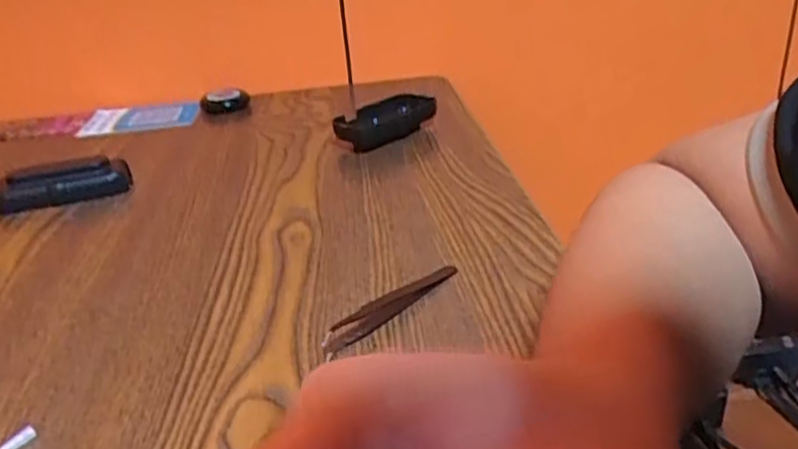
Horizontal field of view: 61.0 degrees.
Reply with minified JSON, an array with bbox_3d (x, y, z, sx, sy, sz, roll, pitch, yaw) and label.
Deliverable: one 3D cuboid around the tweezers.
[{"bbox_3d":[-0.004,0.044,0.394,0.016,0.016,0.110,16,33,36],"label":"tweezers"}]

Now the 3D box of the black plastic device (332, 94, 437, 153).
[{"bbox_3d":[-0.013,-0.102,0.677,0.103,0.031,0.046,-27,34,-37],"label":"black plastic device"}]

